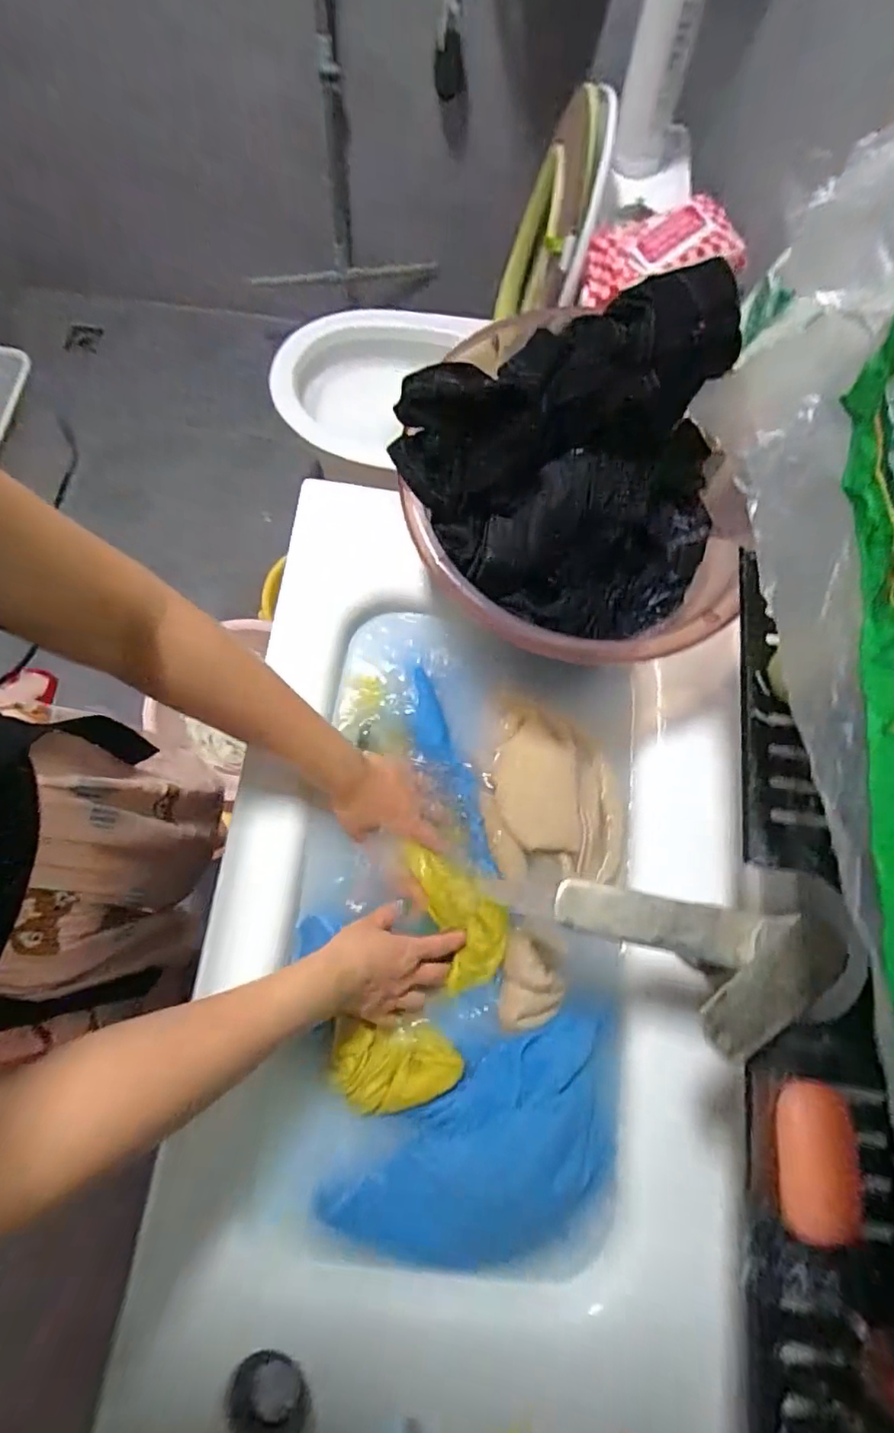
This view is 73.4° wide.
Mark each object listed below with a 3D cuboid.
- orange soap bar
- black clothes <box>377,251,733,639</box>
[{"bbox_3d":[0.227,0.270,0.366,0.050,0.020,0.081,4,74,-1],"label":"orange soap bar"},{"bbox_3d":[0.123,-0.215,0.539,0.302,0.163,0.254,-29,77,-10],"label":"black clothes"}]

